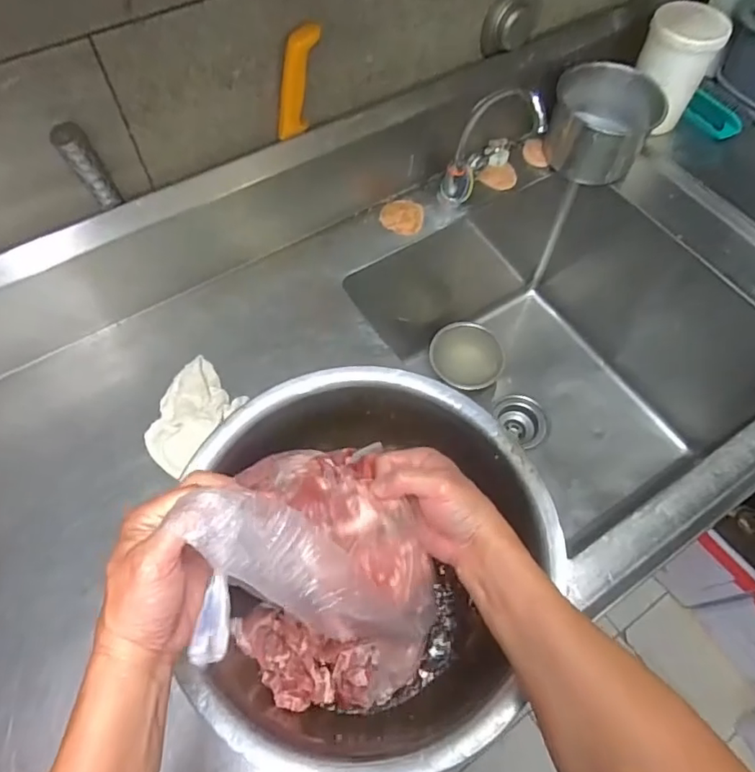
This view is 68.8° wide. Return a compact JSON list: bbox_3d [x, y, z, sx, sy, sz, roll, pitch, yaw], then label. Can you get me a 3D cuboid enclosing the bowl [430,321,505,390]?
[{"bbox_3d":[0.189,-0.064,1.175,0.145,0.065,0.136,0,95,5],"label":"bowl"}]

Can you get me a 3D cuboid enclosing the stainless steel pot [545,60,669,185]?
[{"bbox_3d":[0.382,-0.449,0.947,0.167,0.135,0.134,27,64,12],"label":"stainless steel pot"}]

